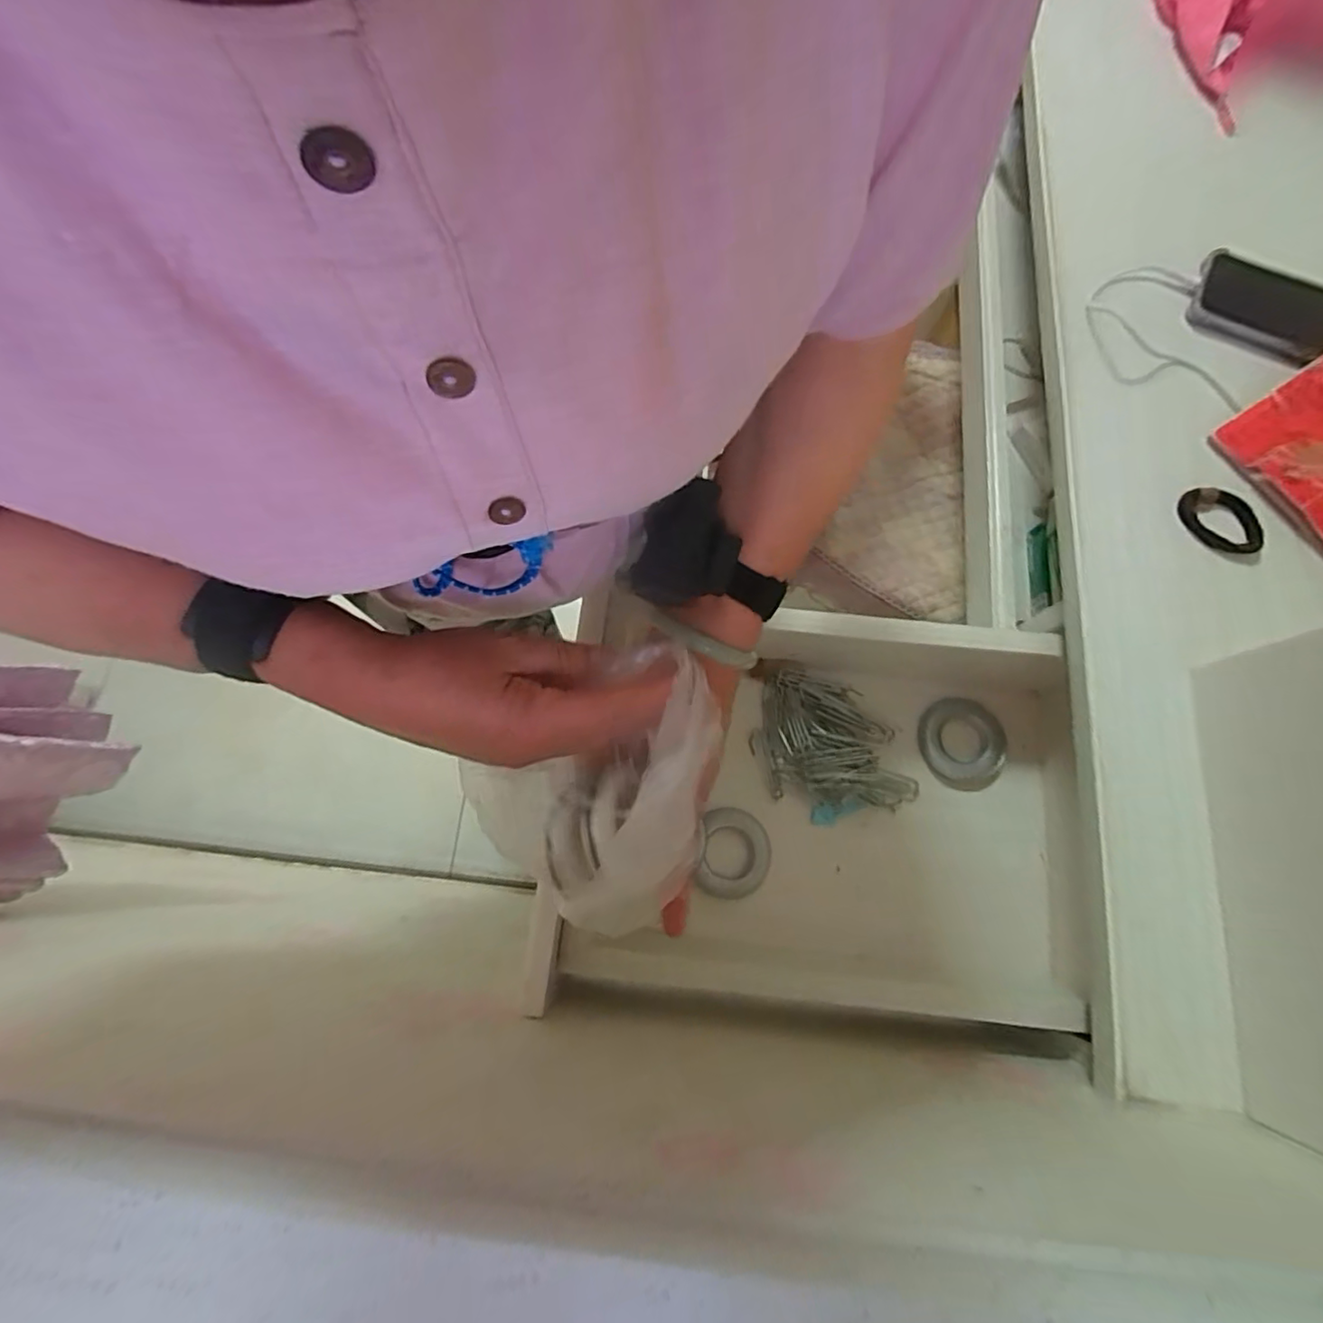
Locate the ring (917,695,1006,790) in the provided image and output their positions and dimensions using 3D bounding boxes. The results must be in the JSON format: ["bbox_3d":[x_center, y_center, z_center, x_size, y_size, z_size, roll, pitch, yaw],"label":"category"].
[{"bbox_3d":[0.287,0.079,0.581,0.074,0.013,0.086,-11,74,-4],"label":"ring"}]

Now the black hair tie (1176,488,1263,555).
[{"bbox_3d":[0.443,-0.111,0.479,0.061,0.010,0.061,0,74,-1],"label":"black hair tie"}]

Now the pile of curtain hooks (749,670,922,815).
[{"bbox_3d":[0.165,0.072,0.572,0.148,0.023,0.117,5,74,1],"label":"pile of curtain hooks"}]

